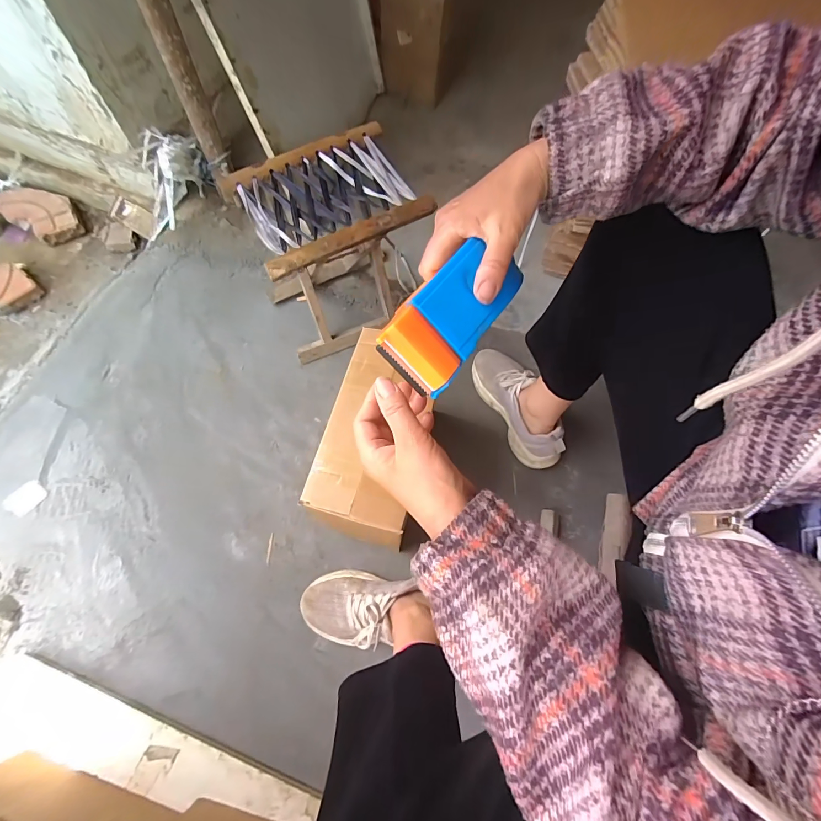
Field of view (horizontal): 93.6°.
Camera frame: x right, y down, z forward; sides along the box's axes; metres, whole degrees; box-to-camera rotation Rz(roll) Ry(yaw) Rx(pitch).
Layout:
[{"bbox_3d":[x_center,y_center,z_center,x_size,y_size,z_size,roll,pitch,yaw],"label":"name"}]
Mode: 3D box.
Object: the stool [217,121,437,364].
[{"bbox_3d":[-0.134,-0.283,0.718,0.274,0.284,0.208,-28,72,-14],"label":"stool"}]

